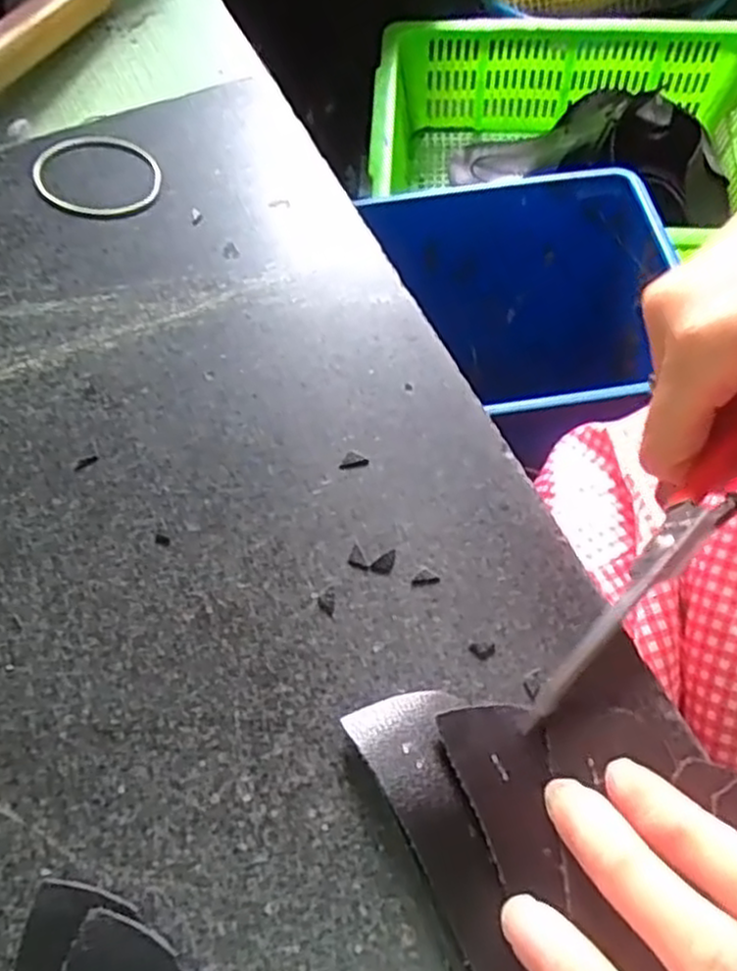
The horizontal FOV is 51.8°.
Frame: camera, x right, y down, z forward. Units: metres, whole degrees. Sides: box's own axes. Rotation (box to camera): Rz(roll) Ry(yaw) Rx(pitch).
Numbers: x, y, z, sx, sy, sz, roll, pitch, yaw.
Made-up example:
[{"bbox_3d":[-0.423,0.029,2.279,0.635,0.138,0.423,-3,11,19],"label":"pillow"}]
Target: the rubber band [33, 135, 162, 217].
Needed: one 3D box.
[{"bbox_3d":[-0.116,-0.133,0.324,0.054,0.004,0.048,-4,62,0],"label":"rubber band"}]

